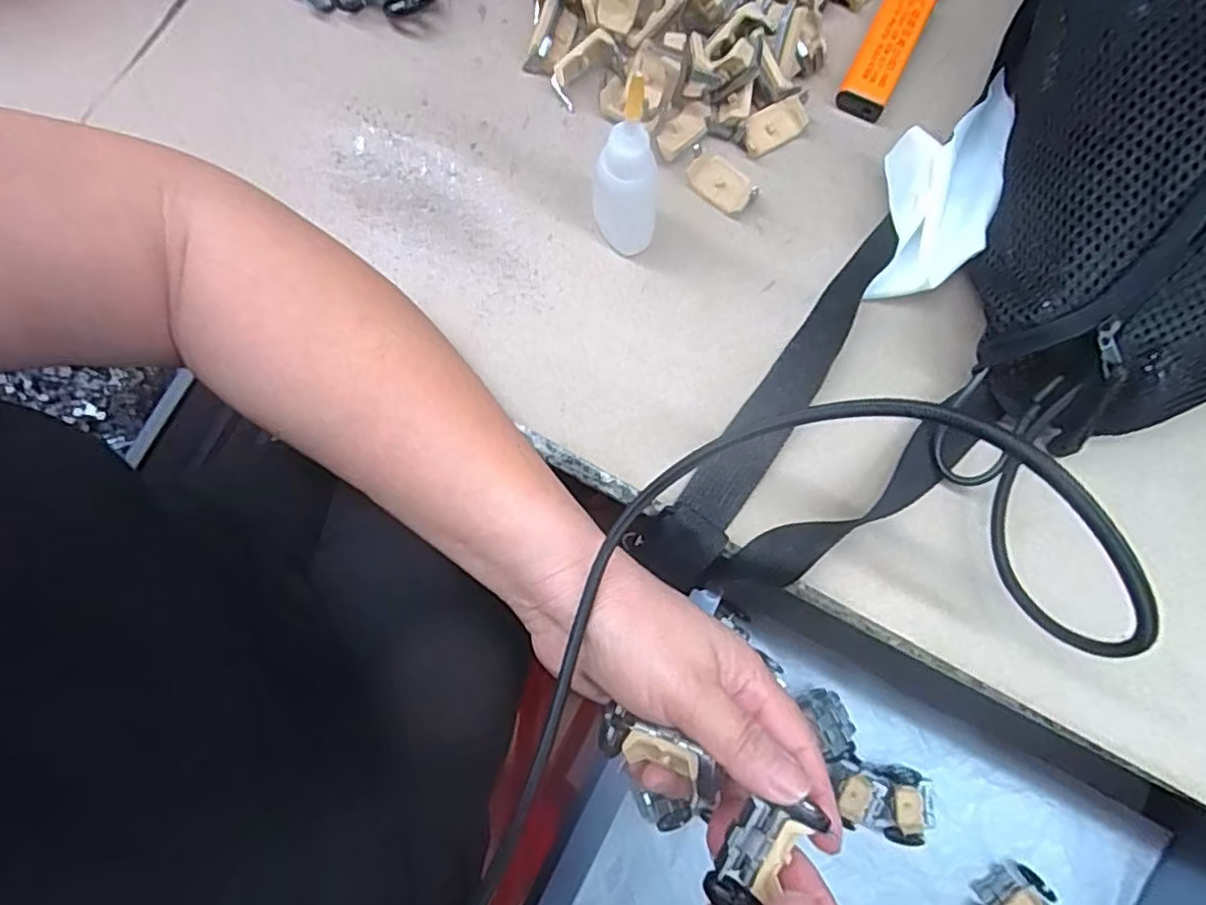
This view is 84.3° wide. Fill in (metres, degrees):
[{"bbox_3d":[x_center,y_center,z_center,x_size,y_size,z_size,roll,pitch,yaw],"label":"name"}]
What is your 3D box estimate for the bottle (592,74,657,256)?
[{"bbox_3d":[0.009,-0.114,0.273,0.025,0.085,0.028,-3,79,1],"label":"bottle"}]

